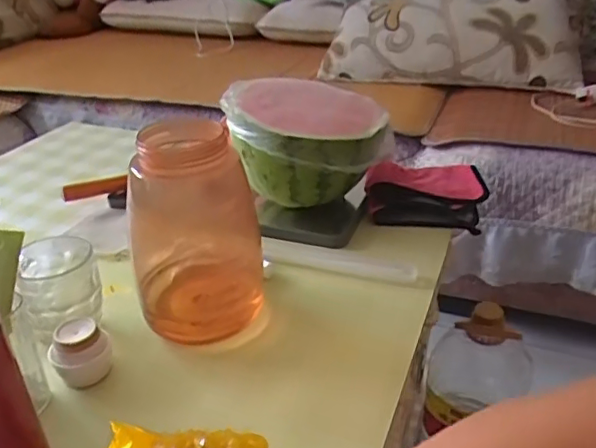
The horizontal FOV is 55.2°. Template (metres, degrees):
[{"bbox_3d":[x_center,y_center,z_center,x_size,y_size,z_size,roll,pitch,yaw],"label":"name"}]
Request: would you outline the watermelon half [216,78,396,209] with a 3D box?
[{"bbox_3d":[0.014,-0.109,0.722,0.198,0.117,0.176,-5,30,-6],"label":"watermelon half"}]

